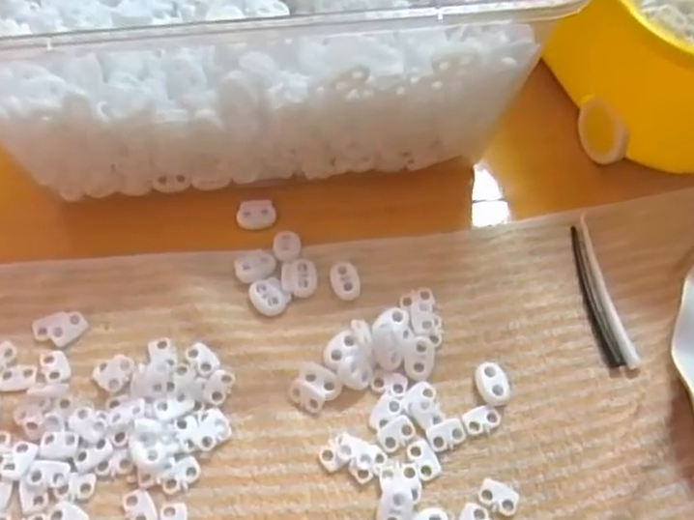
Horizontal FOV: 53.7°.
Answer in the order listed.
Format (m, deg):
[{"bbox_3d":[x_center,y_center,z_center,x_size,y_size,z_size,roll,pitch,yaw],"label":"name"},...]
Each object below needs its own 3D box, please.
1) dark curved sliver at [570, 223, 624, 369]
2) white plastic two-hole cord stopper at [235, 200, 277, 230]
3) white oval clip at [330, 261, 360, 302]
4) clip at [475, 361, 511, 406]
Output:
[{"bbox_3d":[0.132,0.019,0.371,0.009,0.004,0.082,-5,60,-5],"label":"dark curved sliver"},{"bbox_3d":[-0.052,-0.026,0.396,0.022,0.005,0.018,1,59,-1],"label":"white plastic two-hole cord stopper"},{"bbox_3d":[-0.001,0.011,0.370,0.015,0.005,0.021,-3,59,-4],"label":"white oval clip"},{"bbox_3d":[0.073,0.062,0.343,0.016,0.008,0.021,-5,60,-4],"label":"clip"}]

